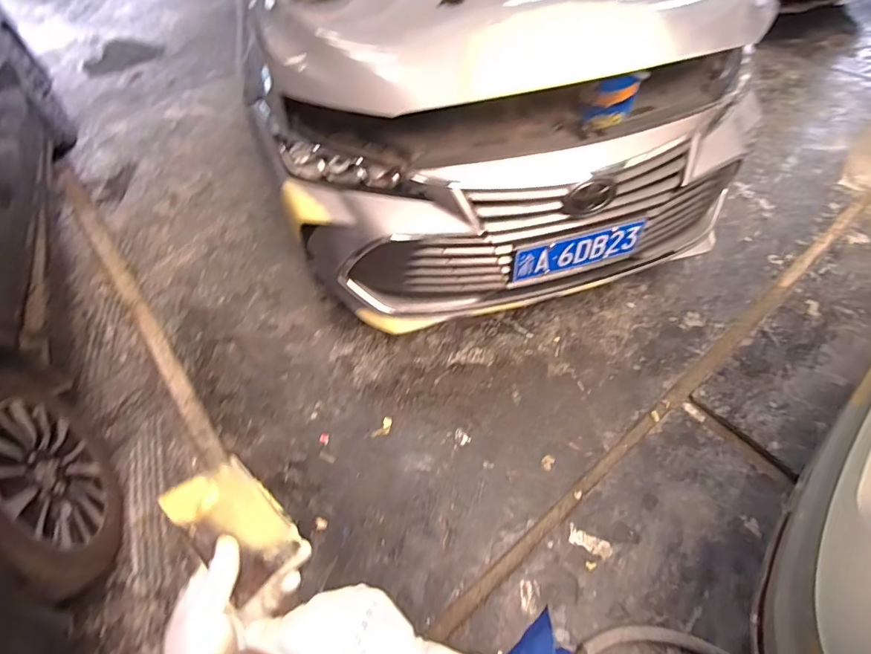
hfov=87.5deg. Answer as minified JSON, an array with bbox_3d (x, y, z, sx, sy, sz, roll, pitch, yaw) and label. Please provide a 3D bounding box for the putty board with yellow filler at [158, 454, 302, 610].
[{"bbox_3d":[-0.178,0.171,0.399,0.114,0.012,0.068,42,78,13],"label":"putty board with yellow filler"}]

